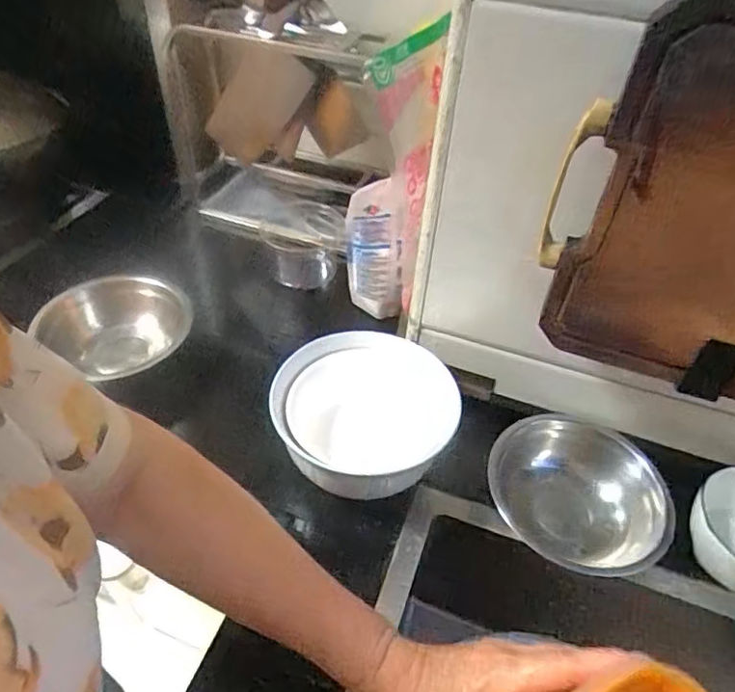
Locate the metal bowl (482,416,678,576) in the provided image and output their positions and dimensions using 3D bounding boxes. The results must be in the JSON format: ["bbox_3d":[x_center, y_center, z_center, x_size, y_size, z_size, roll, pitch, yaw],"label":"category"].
[{"bbox_3d":[0.192,0.145,0.538,0.143,0.072,0.158,-14,47,-17],"label":"metal bowl"}]

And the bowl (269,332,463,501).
[{"bbox_3d":[-0.001,0.071,0.556,0.164,0.084,0.165,5,44,0],"label":"bowl"}]

